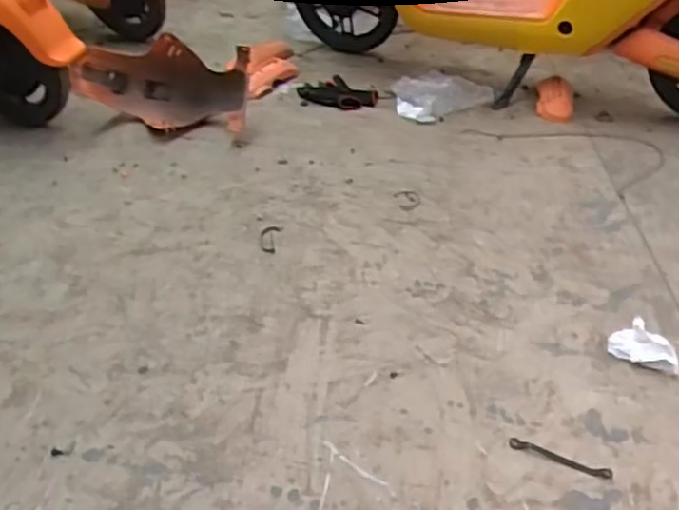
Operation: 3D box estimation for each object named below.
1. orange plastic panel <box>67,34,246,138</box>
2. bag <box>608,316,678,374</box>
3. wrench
[{"bbox_3d":[-0.434,-0.428,1.798,0.407,0.183,0.191,8,35,9],"label":"orange plastic panel"},{"bbox_3d":[0.478,0.147,1.109,0.109,0.047,0.056,24,41,29],"label":"bag"},{"bbox_3d":[0.301,0.279,0.970,0.137,0.004,0.019,15,37,19],"label":"wrench"}]

